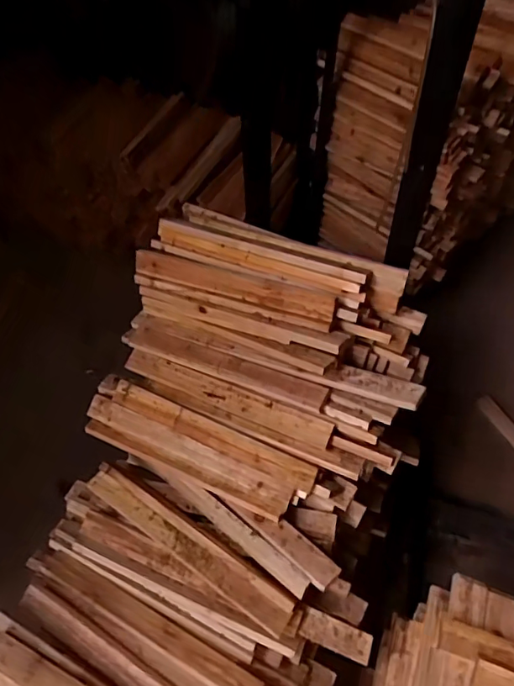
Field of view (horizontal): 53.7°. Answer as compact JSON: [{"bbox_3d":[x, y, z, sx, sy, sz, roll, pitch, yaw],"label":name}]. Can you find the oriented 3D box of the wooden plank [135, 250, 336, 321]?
[{"bbox_3d":[-0.065,-0.136,1.125,0.507,0.017,0.061,17,81,22],"label":"wooden plank"}]

